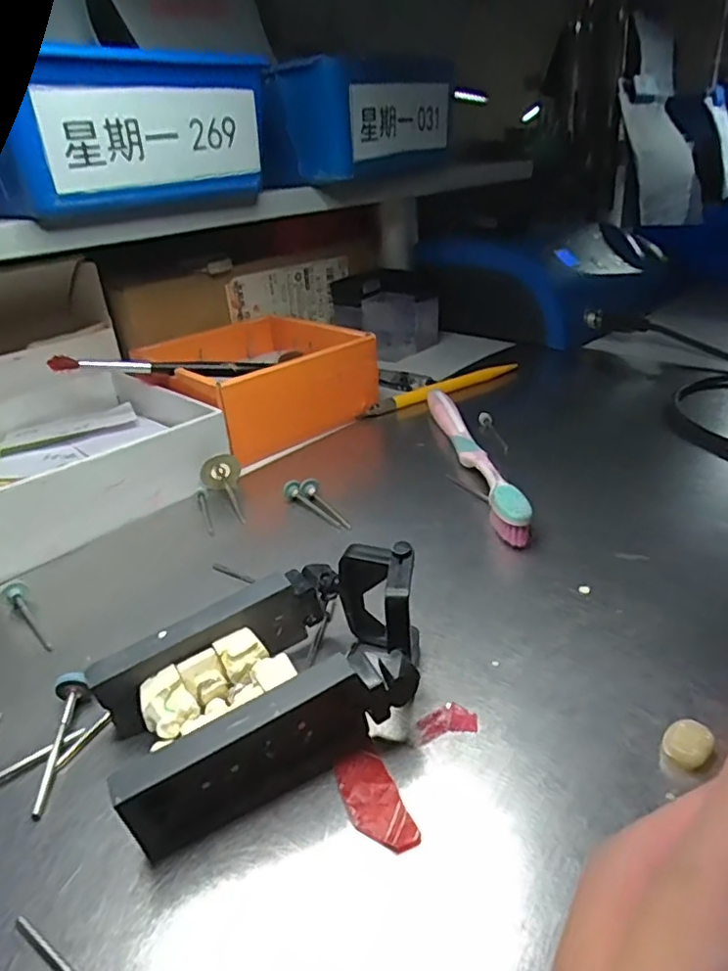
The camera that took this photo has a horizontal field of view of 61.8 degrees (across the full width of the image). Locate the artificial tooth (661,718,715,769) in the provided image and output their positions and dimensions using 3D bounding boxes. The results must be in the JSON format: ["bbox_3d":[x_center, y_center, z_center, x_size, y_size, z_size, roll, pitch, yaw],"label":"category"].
[{"bbox_3d":[0.088,0.070,0.166,0.011,0.007,0.010,16,35,34],"label":"artificial tooth"}]

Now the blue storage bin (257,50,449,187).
[{"bbox_3d":[-0.002,-0.246,0.414,0.073,0.062,0.144,13,33,29],"label":"blue storage bin"}]

